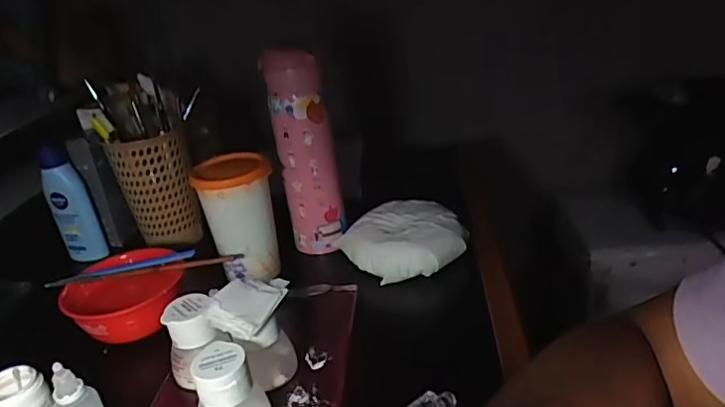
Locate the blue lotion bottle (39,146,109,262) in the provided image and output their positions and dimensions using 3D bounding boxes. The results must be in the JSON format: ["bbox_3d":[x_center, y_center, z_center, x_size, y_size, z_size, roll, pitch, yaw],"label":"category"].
[{"bbox_3d":[-0.337,0.003,0.644,0.045,0.138,0.026,-20,28,-26],"label":"blue lotion bottle"}]

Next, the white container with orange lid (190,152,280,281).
[{"bbox_3d":[-0.122,0.014,0.569,0.067,0.114,0.067,-6,25,1],"label":"white container with orange lid"}]

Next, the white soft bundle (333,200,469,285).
[{"bbox_3d":[0.044,0.034,0.582,0.111,0.036,0.111,-23,29,-30],"label":"white soft bundle"}]

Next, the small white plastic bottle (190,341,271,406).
[{"bbox_3d":[-0.089,0.132,0.380,0.043,0.063,0.046,0,26,15],"label":"small white plastic bottle"}]

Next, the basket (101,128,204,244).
[{"bbox_3d":[-0.242,-0.022,0.656,0.079,0.134,0.072,-17,27,-20],"label":"basket"}]

